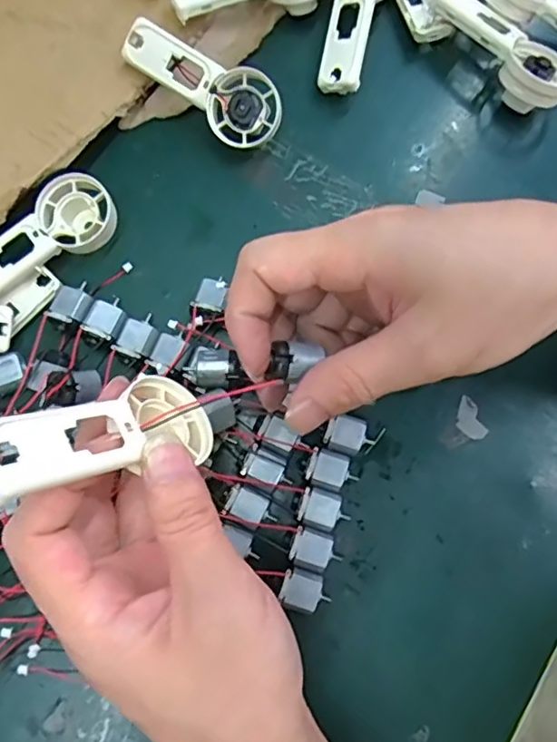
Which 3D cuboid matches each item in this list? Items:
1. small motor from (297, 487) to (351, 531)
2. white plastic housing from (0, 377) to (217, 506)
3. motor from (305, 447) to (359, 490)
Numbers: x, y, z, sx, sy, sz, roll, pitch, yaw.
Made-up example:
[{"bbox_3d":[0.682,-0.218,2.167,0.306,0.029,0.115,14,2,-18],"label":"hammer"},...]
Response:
[{"bbox_3d":[0.024,0.070,0.297,0.026,0.018,0.018,17,79,4],"label":"small motor"},{"bbox_3d":[-0.055,0.020,0.201,0.015,0.097,0.034,-39,78,28],"label":"white plastic housing"},{"bbox_3d":[0.027,0.051,0.303,0.025,0.015,0.018,19,79,4],"label":"motor"}]

